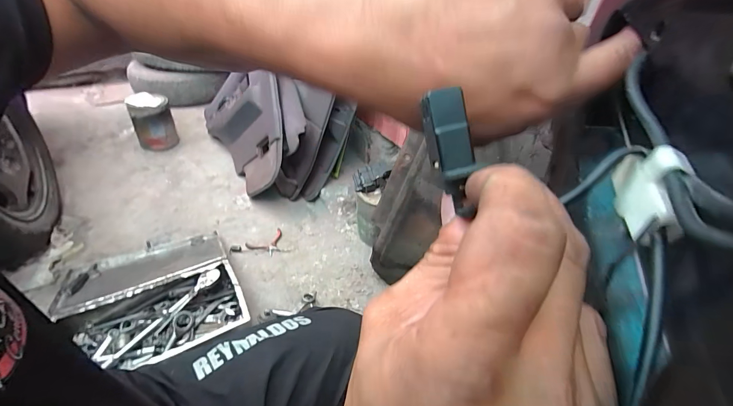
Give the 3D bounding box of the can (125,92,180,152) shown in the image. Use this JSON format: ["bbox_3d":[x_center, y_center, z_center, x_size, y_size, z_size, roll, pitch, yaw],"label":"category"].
[{"bbox_3d":[-0.979,-0.371,1.571,0.163,0.214,0.157,-18,41,-26],"label":"can"}]

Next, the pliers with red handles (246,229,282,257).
[{"bbox_3d":[-0.318,0.135,1.115,0.122,0.008,0.094,-25,44,-33],"label":"pliers with red handles"}]

